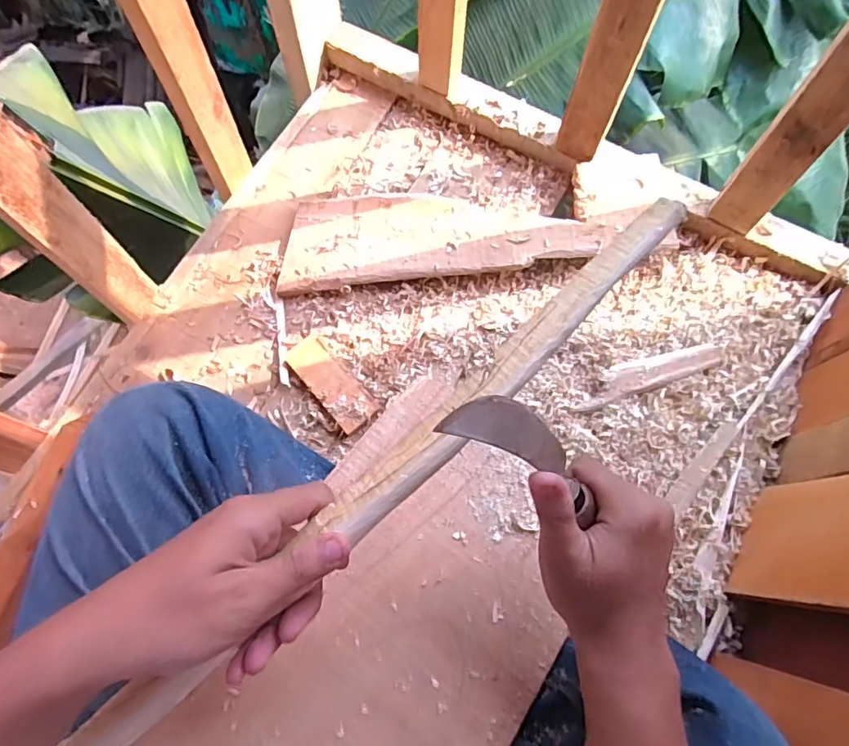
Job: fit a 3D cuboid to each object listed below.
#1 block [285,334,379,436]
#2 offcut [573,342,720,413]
[{"bbox_3d":[-0.103,0.011,0.597,0.045,0.014,0.115,-39,73,-12],"label":"block"},{"bbox_3d":[0.248,-0.001,0.599,0.175,0.013,0.035,-20,70,-6],"label":"offcut"}]

